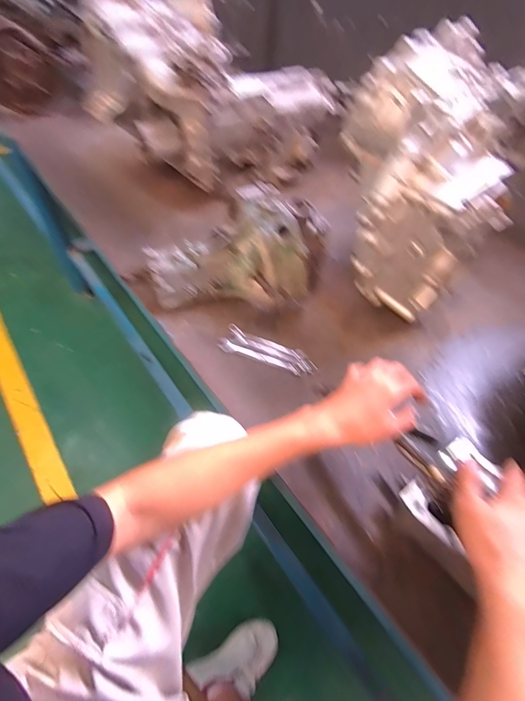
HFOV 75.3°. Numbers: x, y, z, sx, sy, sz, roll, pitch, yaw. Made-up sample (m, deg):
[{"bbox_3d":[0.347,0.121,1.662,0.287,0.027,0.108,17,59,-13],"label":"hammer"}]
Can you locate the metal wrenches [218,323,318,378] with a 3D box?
[{"bbox_3d":[0.012,0.002,0.648,0.180,0.016,0.061,19,52,10],"label":"metal wrenches"}]

